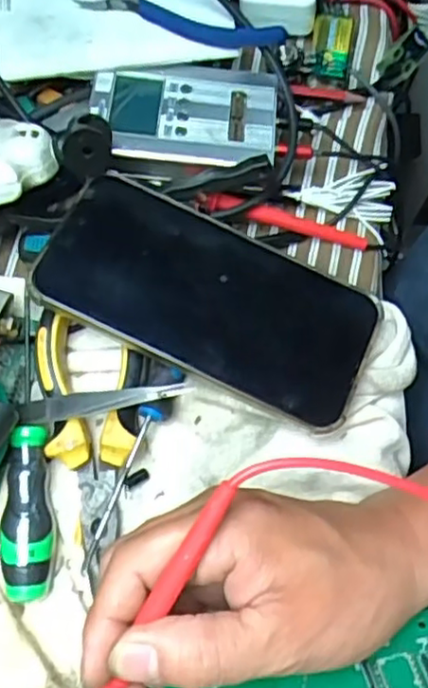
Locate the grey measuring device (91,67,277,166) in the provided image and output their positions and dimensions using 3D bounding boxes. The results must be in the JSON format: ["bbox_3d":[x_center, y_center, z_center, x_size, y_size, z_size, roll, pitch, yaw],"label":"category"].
[{"bbox_3d":[-0.016,-0.127,0.364,0.098,0.014,0.062,1,71,0],"label":"grey measuring device"}]

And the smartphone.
[{"bbox_3d":[-0.001,-0.023,0.325,0.159,0.009,0.078,26,71,0],"label":"smartphone"}]

